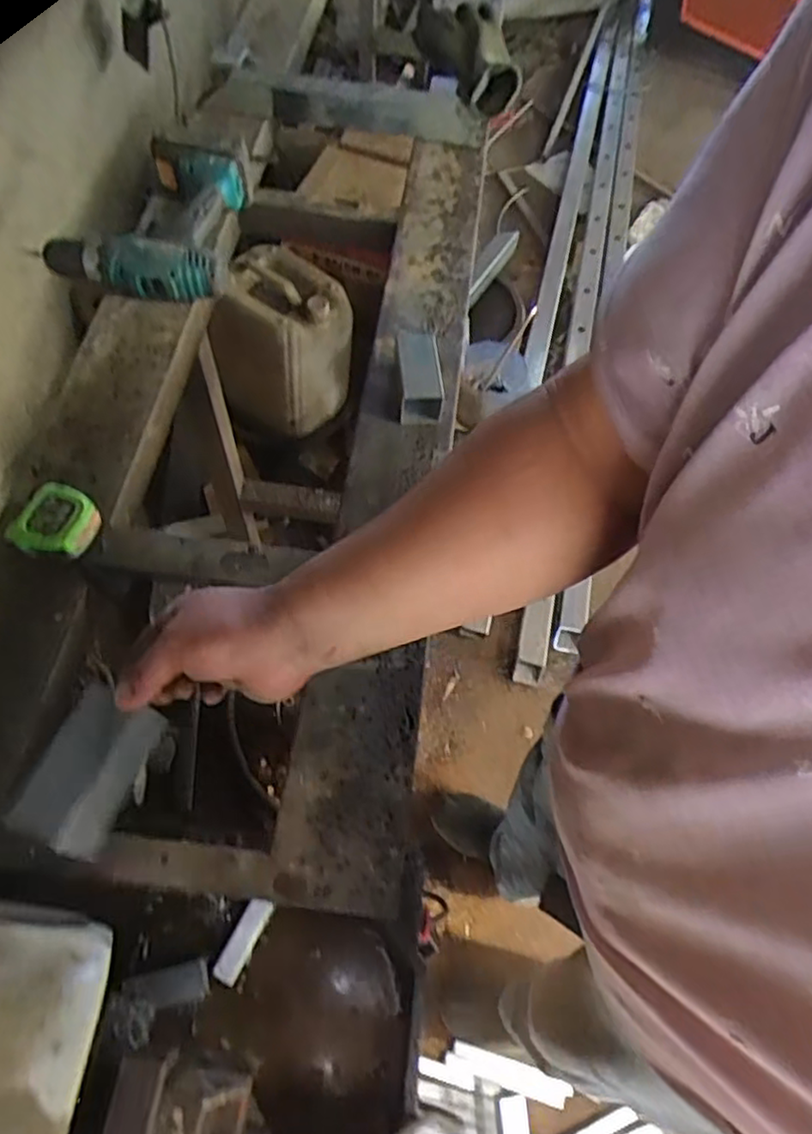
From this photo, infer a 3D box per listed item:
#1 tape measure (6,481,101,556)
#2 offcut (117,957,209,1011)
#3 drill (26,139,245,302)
[{"bbox_3d":[-0.295,-0.037,0.569,0.054,0.024,0.061,27,64,10],"label":"tape measure"},{"bbox_3d":[-0.205,0.358,0.576,0.071,0.020,0.029,-1,62,-23],"label":"offcut"},{"bbox_3d":[-0.282,-0.372,0.735,0.185,0.078,0.185,2,63,-3],"label":"drill"}]

